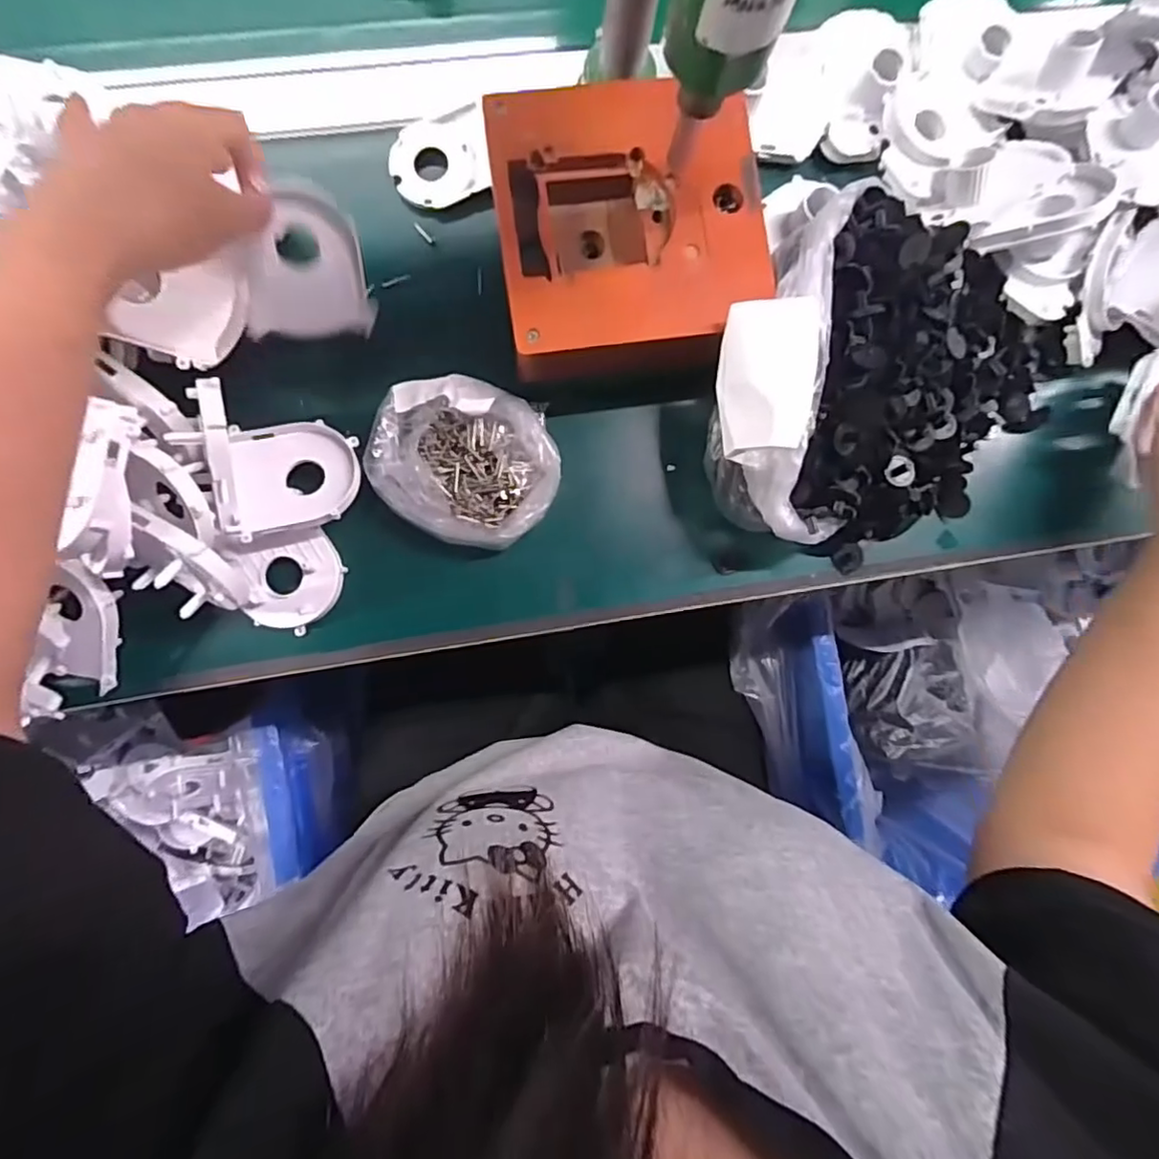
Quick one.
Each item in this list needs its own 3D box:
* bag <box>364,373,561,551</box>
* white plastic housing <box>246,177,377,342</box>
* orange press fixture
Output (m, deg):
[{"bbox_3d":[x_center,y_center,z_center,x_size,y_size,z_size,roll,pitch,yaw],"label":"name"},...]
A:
[{"bbox_3d":[-0.071,-0.074,0.381,0.113,0.029,0.094,24,86,-6],"label":"bag"},{"bbox_3d":[-0.154,-0.180,0.352,0.067,0.007,0.081,-2,127,-27],"label":"white plastic housing"},{"bbox_3d":[0.028,-0.198,0.372,0.149,0.073,0.161,-6,90,-8],"label":"orange press fixture"}]

